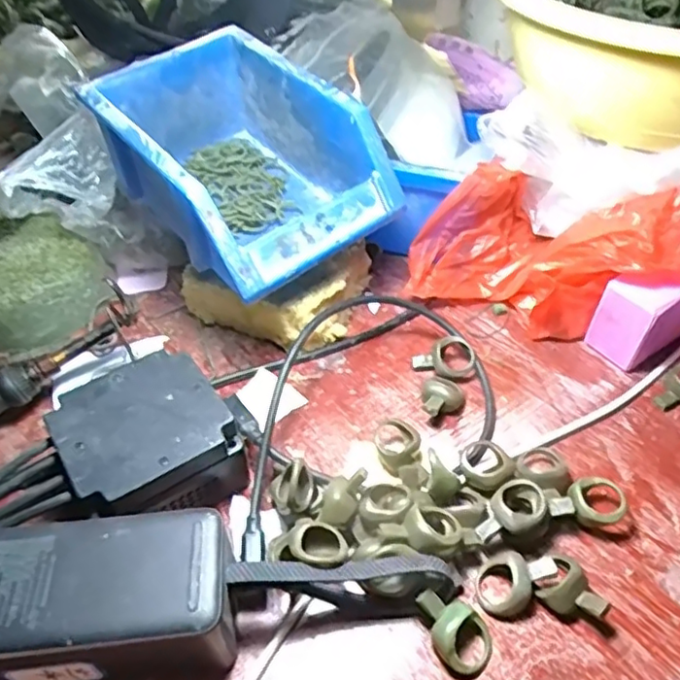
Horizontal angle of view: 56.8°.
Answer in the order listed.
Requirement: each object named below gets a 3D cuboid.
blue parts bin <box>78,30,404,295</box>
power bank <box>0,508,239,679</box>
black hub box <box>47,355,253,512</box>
[{"bbox_3d":[-0.063,-0.114,0.396,0.119,0.079,0.177,-31,51,-24],"label":"blue parts bin"},{"bbox_3d":[-0.109,0.113,0.266,0.126,0.053,0.053,-7,46,-4],"label":"power bank"},{"bbox_3d":[-0.096,0.055,0.323,0.075,0.053,0.075,-29,51,-23],"label":"black hub box"}]

